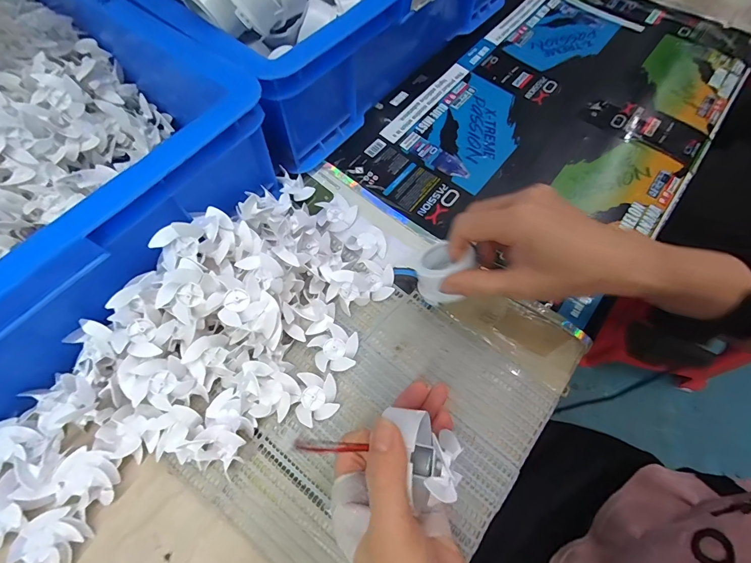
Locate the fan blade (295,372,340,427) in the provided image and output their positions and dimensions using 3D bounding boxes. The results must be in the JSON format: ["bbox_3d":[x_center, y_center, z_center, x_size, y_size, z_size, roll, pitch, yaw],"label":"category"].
[{"bbox_3d":[-0.046,0.091,0.284,0.034,0.014,0.038,-8,64,-2],"label":"fan blade"}]

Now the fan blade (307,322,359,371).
[{"bbox_3d":[-0.033,0.055,0.302,0.037,0.017,0.038,-1,64,1],"label":"fan blade"}]

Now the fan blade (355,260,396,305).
[{"bbox_3d":[0.000,0.001,0.329,0.037,0.015,0.038,1,64,2],"label":"fan blade"}]

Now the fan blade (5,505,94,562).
[{"bbox_3d":[-0.214,0.174,0.241,0.035,0.022,0.036,-35,68,-15],"label":"fan blade"}]

